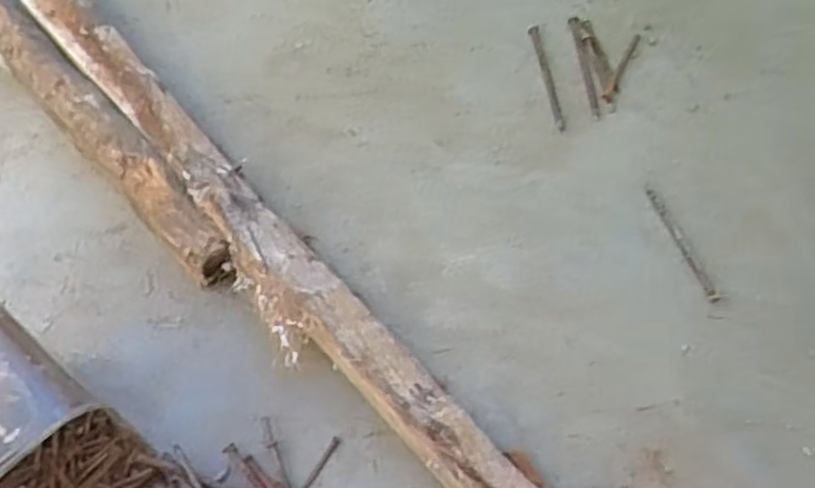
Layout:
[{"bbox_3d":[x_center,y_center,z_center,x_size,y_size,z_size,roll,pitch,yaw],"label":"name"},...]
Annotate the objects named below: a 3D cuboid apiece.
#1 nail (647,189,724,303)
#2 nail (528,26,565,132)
[{"bbox_3d":[0.195,-0.001,0.525,0.010,0.004,0.094,-17,65,-13],"label":"nail"},{"bbox_3d":[0.111,-0.134,0.588,0.009,0.004,0.102,-5,63,-7],"label":"nail"}]

